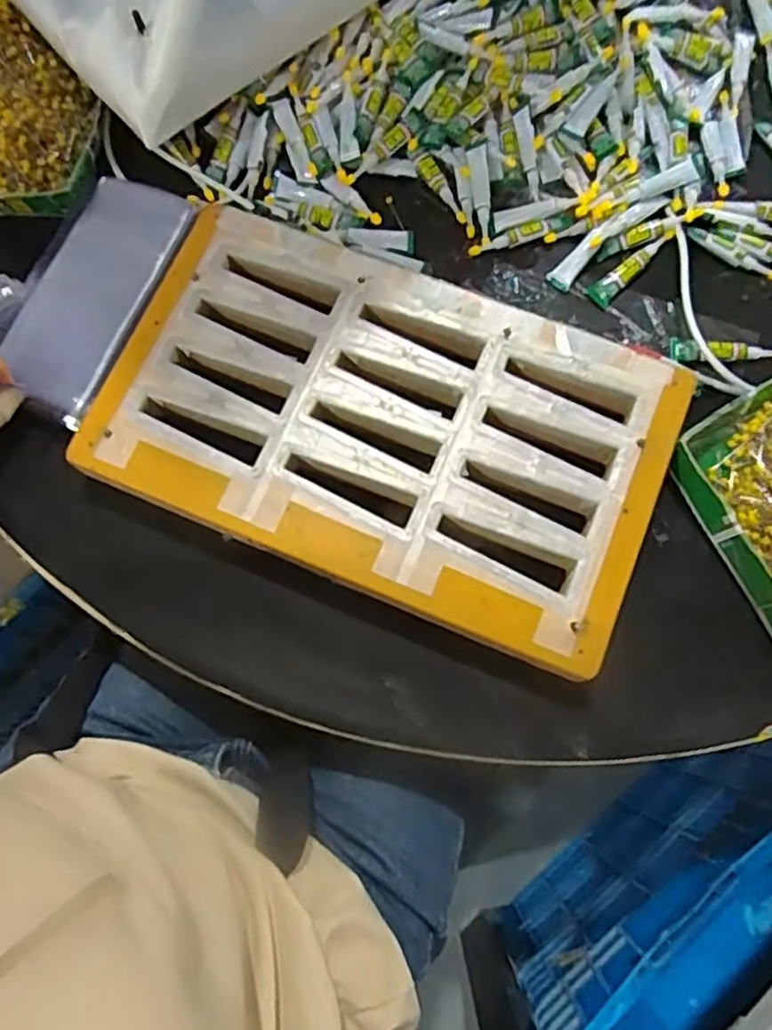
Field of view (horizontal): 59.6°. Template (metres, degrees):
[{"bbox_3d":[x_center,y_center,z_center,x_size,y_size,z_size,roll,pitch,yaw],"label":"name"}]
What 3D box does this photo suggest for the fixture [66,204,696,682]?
[{"bbox_3d":[-0.005,-0.065,0.485,0.388,0.040,0.231,23,77,6],"label":"fixture"}]

